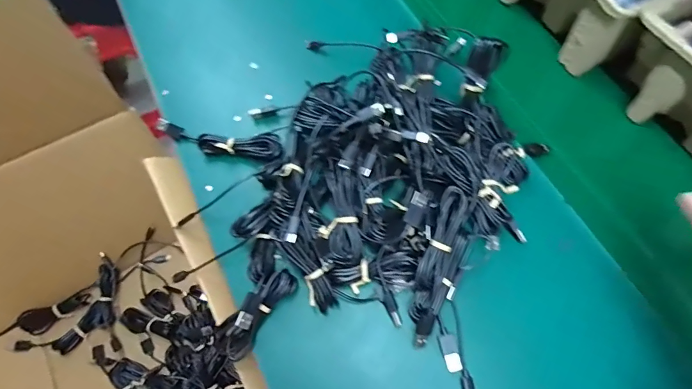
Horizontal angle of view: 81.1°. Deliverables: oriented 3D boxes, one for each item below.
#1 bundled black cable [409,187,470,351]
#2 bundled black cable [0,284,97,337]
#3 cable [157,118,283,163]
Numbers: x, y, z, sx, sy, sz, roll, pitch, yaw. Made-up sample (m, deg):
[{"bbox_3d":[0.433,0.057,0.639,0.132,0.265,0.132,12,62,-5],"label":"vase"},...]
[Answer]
[{"bbox_3d":[0.086,0.065,0.365,0.038,0.032,0.138,14,92,9],"label":"bundled black cable"},{"bbox_3d":[-0.472,0.194,0.604,0.202,0.020,0.033,-22,64,-10],"label":"bundled black cable"},{"bbox_3d":[-0.141,-0.059,0.451,0.143,0.020,0.031,7,63,5],"label":"cable"}]

